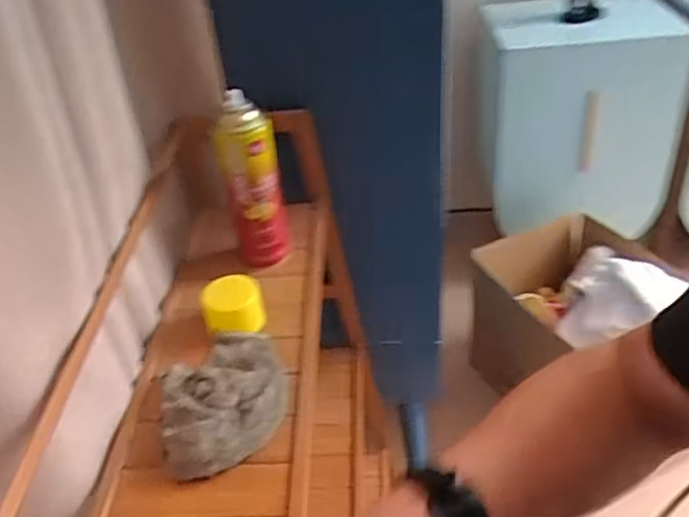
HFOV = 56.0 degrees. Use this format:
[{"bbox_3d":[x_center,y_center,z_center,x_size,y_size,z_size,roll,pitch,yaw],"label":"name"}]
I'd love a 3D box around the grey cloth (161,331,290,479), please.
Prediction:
[{"bbox_3d":[-0.135,0.148,0.713,0.141,0.042,0.183,-10,37,-5],"label":"grey cloth"}]

